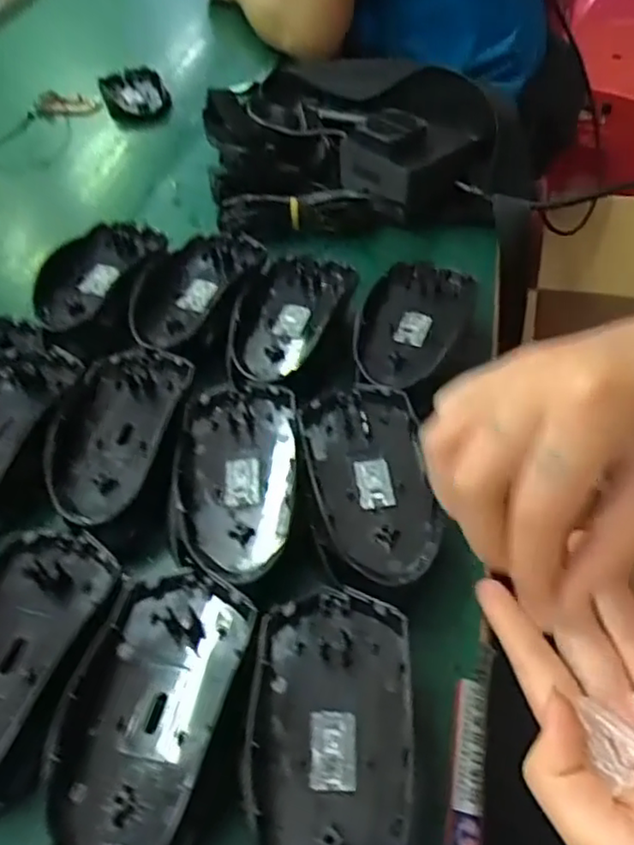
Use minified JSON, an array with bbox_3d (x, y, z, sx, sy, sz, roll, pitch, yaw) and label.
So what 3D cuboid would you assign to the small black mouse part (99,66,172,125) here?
[{"bbox_3d":[-0.193,-0.350,0.681,0.065,0.017,0.112,-19,51,-10],"label":"small black mouse part"}]

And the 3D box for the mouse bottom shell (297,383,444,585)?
[{"bbox_3d":[0.025,0.024,0.318,0.059,0.013,0.114,-9,50,-2],"label":"mouse bottom shell"}]

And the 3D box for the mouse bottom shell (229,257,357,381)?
[{"bbox_3d":[-0.020,-0.063,0.406,0.067,0.025,0.109,12,53,15],"label":"mouse bottom shell"}]

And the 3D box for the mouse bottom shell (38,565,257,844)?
[{"bbox_3d":[-0.069,0.113,0.253,0.066,0.012,0.114,6,51,10],"label":"mouse bottom shell"}]

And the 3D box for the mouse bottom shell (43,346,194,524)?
[{"bbox_3d":[-0.115,-0.001,0.344,0.063,0.017,0.112,8,52,12],"label":"mouse bottom shell"}]

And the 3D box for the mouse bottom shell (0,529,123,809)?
[{"bbox_3d":[-0.136,0.096,0.270,0.068,0.013,0.113,10,52,13],"label":"mouse bottom shell"}]

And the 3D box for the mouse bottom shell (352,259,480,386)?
[{"bbox_3d":[0.059,-0.063,0.383,0.061,0.015,0.105,10,52,13],"label":"mouse bottom shell"}]

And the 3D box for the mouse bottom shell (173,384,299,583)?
[{"bbox_3d":[-0.040,0.023,0.324,0.059,0.016,0.115,-5,50,1],"label":"mouse bottom shell"}]

